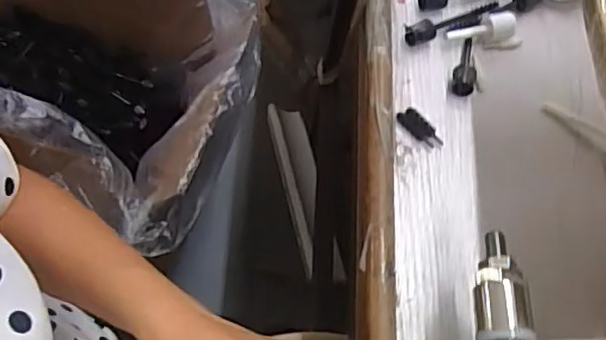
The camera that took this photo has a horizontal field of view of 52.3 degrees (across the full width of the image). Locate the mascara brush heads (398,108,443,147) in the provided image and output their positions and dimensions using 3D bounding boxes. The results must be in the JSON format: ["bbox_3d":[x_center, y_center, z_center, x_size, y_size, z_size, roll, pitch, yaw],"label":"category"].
[{"bbox_3d":[0.088,-0.031,0.459,0.018,0.007,0.036,-39,72,-20],"label":"mascara brush heads"}]

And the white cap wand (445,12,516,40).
[{"bbox_3d":[0.141,-0.111,0.489,0.055,0.015,0.017,-8,64,-7],"label":"white cap wand"}]

